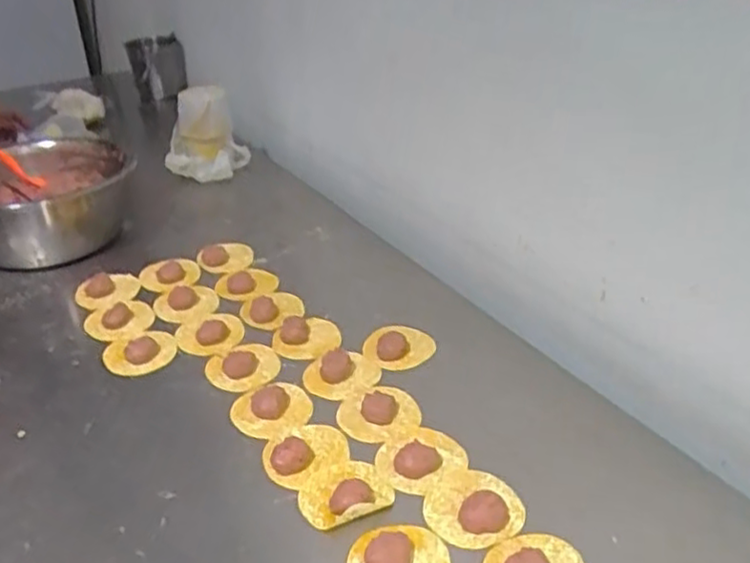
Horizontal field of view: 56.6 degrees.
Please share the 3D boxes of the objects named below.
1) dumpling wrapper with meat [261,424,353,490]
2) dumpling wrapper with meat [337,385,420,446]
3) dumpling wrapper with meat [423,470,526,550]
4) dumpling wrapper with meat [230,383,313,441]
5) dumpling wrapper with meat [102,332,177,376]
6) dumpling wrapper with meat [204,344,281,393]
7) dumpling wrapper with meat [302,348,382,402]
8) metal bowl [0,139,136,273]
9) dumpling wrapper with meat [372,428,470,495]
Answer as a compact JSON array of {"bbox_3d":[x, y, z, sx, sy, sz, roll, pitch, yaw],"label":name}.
[{"bbox_3d":[-0.065,0.162,0.672,0.082,0.019,0.071,-21,36,-25],"label":"dumpling wrapper with meat"},{"bbox_3d":[0.004,0.132,0.716,0.082,0.015,0.078,-3,32,2],"label":"dumpling wrapper with meat"},{"bbox_3d":[0.087,0.193,0.613,0.085,0.021,0.085,-3,32,2],"label":"dumpling wrapper with meat"},{"bbox_3d":[-0.108,0.135,0.730,0.082,0.009,0.081,-3,32,2],"label":"dumpling wrapper with meat"},{"bbox_3d":[-0.277,0.083,0.822,0.082,0.017,0.064,-15,34,-18],"label":"dumpling wrapper with meat"},{"bbox_3d":[-0.150,0.095,0.793,0.082,0.016,0.083,-12,33,-13],"label":"dumpling wrapper with meat"},{"bbox_3d":[-0.034,0.100,0.772,0.084,0.018,0.071,-15,34,-17],"label":"dumpling wrapper with meat"},{"bbox_3d":[-0.521,-0.128,1.082,0.264,0.127,0.264,-1,30,0],"label":"metal bowl"},{"bbox_3d":[0.044,0.164,0.660,0.084,0.020,0.065,-13,33,-14],"label":"dumpling wrapper with meat"}]

